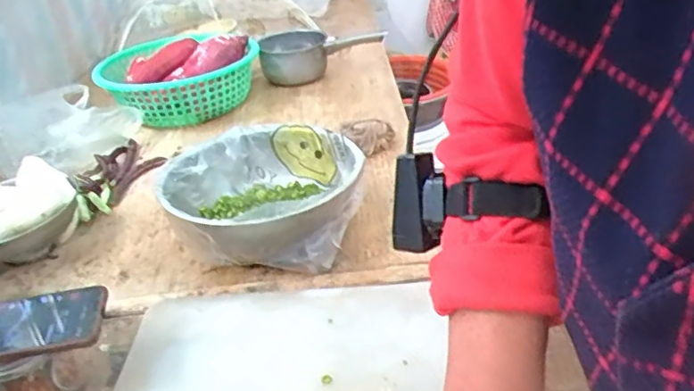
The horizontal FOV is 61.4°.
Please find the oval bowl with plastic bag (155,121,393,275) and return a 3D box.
[{"bbox_3d":[-0.111,-0.007,0.803,0.262,0.081,0.257,2,33,15],"label":"oval bowl with plastic bag"}]

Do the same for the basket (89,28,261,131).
[{"bbox_3d":[-0.341,-0.244,1.212,0.277,0.118,0.256,0,32,12],"label":"basket"}]

